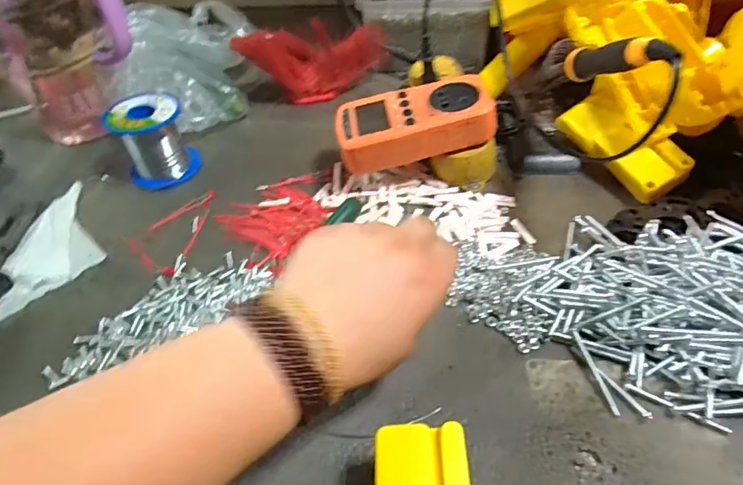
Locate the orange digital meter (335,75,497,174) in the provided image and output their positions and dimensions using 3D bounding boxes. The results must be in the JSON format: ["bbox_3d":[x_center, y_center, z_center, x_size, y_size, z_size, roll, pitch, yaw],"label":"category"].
[{"bbox_3d":[0.033,-0.101,0.390,0.127,0.041,0.071,-6,46,-2],"label":"orange digital meter"}]

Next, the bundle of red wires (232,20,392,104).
[{"bbox_3d":[-0.061,-0.211,0.526,0.166,0.074,0.077,-9,47,-4],"label":"bundle of red wires"}]

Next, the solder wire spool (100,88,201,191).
[{"bbox_3d":[-0.200,-0.095,0.430,0.064,0.061,0.064,-25,50,-19],"label":"solder wire spool"}]

